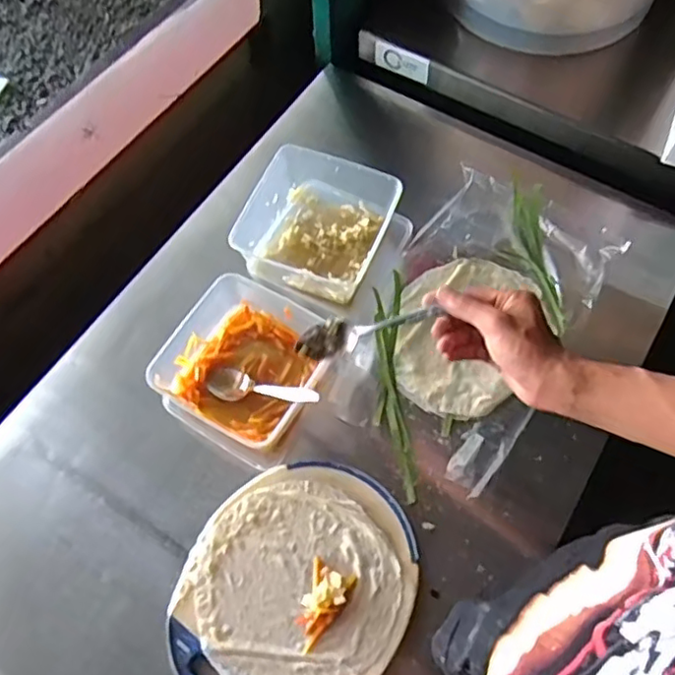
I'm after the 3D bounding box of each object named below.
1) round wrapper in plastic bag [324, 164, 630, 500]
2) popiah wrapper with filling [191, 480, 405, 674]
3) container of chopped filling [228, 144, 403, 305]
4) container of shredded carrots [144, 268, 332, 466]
[{"bbox_3d":[0.164,-0.025,0.753,0.223,0.033,0.371,30,68,15],"label":"round wrapper in plastic bag"},{"bbox_3d":[-0.042,0.247,0.627,0.200,0.016,0.196,-1,64,1],"label":"popiah wrapper with filling"},{"bbox_3d":[-0.024,-0.149,0.793,0.164,0.079,0.185,22,66,12],"label":"container of chopped filling"},{"bbox_3d":[-0.112,0.028,0.707,0.168,0.069,0.162,24,67,13],"label":"container of shredded carrots"}]

